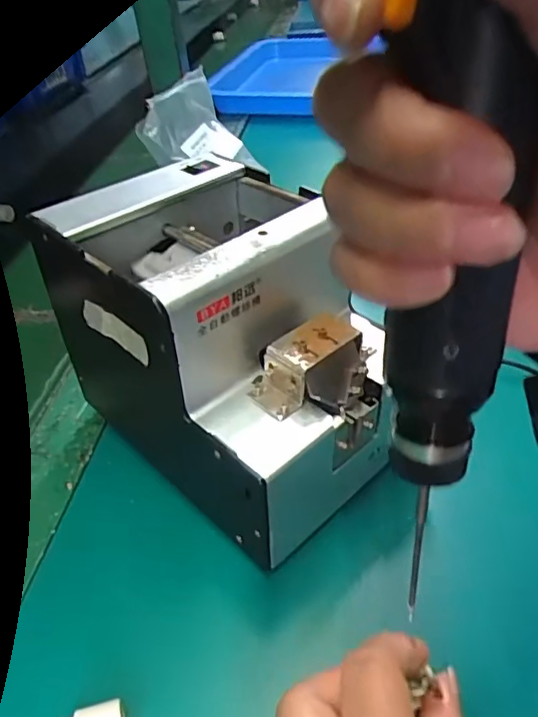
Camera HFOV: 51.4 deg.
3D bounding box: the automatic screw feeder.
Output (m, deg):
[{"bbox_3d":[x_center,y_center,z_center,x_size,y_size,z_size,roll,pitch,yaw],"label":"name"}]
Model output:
[{"bbox_3d":[-0.020,-0.008,0.319,0.124,0.154,0.169,-32,45,-30],"label":"automatic screw feeder"}]

